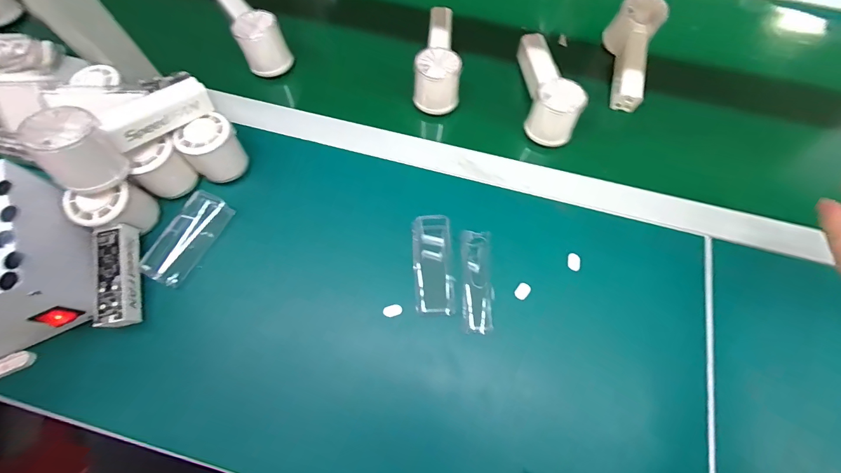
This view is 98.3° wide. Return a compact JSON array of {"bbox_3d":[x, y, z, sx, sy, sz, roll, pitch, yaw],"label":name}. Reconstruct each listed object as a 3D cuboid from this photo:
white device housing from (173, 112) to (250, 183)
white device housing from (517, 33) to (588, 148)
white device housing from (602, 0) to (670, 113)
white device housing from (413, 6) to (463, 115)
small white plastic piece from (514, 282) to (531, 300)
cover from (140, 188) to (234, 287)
[{"bbox_3d":[-0.225,-0.093,0.404,0.057,0.065,0.048,-40,74,-15],"label":"white device housing"},{"bbox_3d":[0.158,-0.192,0.454,0.052,0.058,0.144,0,69,-1],"label":"white device housing"},{"bbox_3d":[0.278,-0.237,0.480,0.060,0.046,0.148,12,82,4],"label":"white device housing"},{"bbox_3d":[0.029,-0.239,0.473,0.055,0.057,0.150,9,69,3],"label":"white device housing"},{"bbox_3d":[0.108,0.058,0.383,0.013,0.005,0.018,36,72,12],"label":"small white plastic piece"},{"bbox_3d":[-0.247,0.000,0.387,0.042,0.018,0.103,25,70,9],"label":"cover"}]

